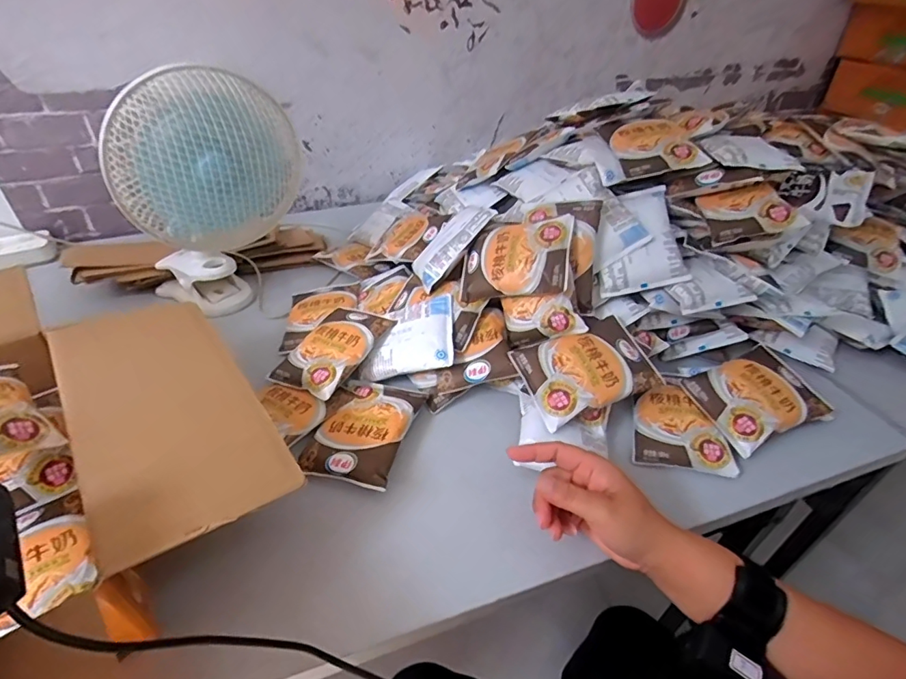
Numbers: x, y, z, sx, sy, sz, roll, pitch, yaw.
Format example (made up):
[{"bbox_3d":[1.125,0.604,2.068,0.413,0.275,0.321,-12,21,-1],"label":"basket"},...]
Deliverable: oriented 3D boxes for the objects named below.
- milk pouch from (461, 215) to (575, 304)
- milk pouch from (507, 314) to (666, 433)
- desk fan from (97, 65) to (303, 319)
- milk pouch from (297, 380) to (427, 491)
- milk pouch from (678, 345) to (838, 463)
[{"bbox_3d":[0.072,-0.099,0.578,0.129,0.018,0.100,-3,68,28],"label":"milk pouch"},{"bbox_3d":[0.142,0.029,0.525,0.133,0.019,0.094,-20,57,-7],"label":"milk pouch"},{"bbox_3d":[-0.299,-0.173,0.624,0.219,0.295,0.132,-12,41,-17],"label":"desk fan"},{"bbox_3d":[-0.093,0.089,0.515,0.094,0.018,0.131,11,40,11],"label":"milk pouch"},{"bbox_3d":[0.336,0.057,0.541,0.133,0.026,0.096,-15,42,-20],"label":"milk pouch"}]

